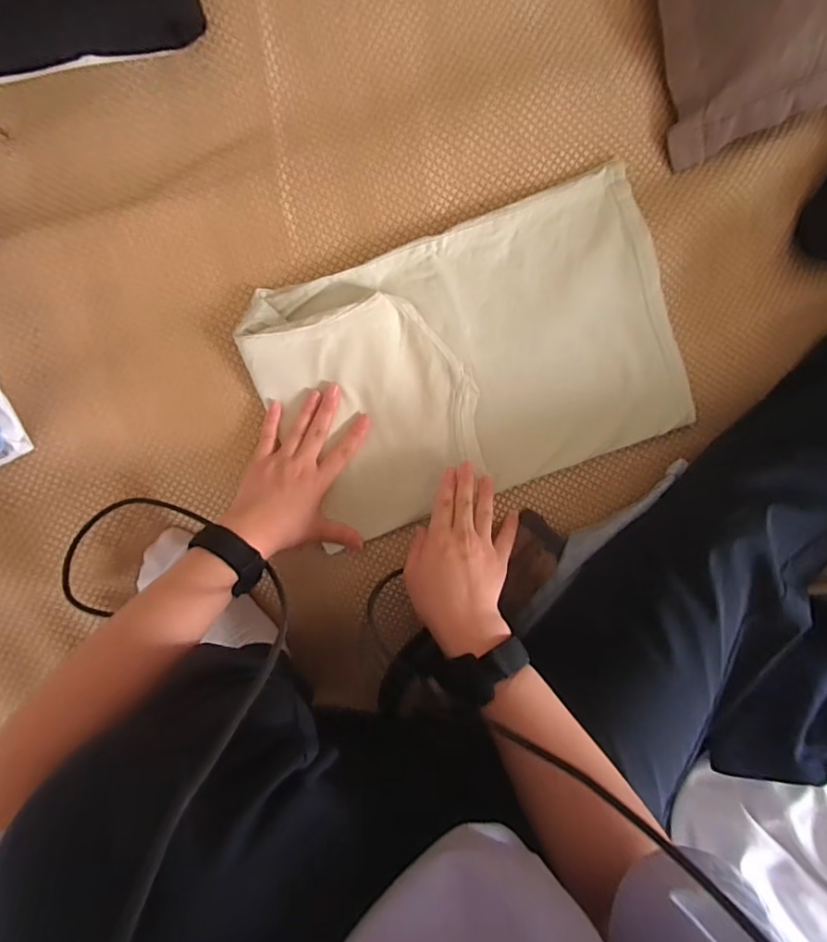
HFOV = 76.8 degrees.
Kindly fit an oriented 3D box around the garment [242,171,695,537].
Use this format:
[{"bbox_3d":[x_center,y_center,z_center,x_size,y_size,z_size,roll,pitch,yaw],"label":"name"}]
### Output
[{"bbox_3d":[0.061,-0.099,0.489,0.371,0.029,0.242,-21,99,-3],"label":"garment"}]

